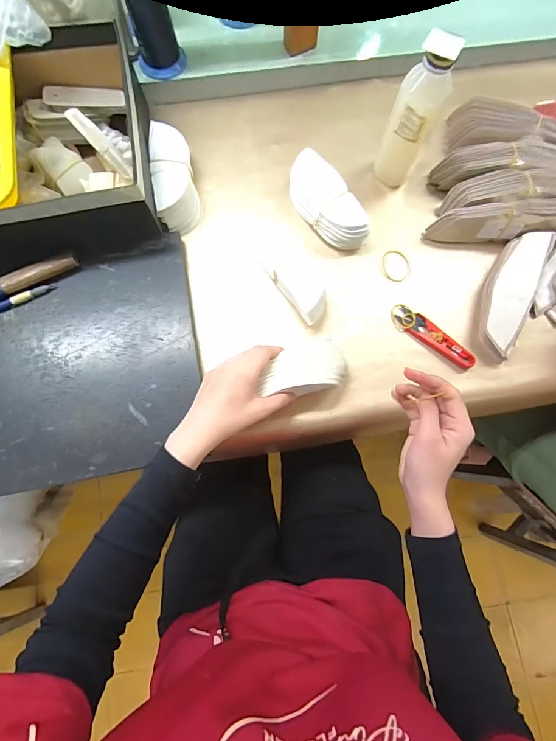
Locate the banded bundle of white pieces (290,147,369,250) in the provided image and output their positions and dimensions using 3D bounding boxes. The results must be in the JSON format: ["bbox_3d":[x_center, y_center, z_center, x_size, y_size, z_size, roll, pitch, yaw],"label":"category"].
[{"bbox_3d":[0.065,-0.229,0.481,0.059,0.041,0.142,-30,81,-6],"label":"banded bundle of white pieces"}]

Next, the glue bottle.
[{"bbox_3d":[0.166,-0.306,0.431,0.056,0.165,0.052,26,80,4],"label":"glue bottle"}]

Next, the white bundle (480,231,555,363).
[{"bbox_3d":[0.308,-0.104,0.460,0.058,0.033,0.169,26,80,5],"label":"white bundle"}]

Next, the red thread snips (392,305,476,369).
[{"bbox_3d":[0.207,-0.045,0.465,0.121,0.012,0.029,40,82,7],"label":"red thread snips"}]

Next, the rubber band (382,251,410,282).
[{"bbox_3d":[0.167,-0.147,0.493,0.042,0.004,0.044,1,84,-6],"label":"rubber band"}]

